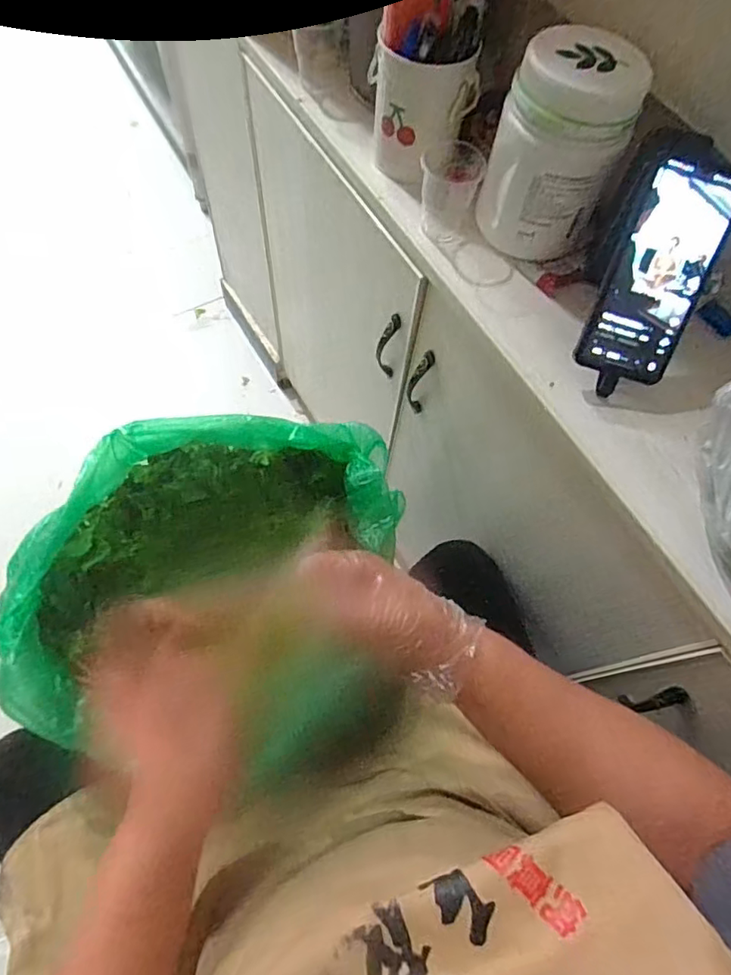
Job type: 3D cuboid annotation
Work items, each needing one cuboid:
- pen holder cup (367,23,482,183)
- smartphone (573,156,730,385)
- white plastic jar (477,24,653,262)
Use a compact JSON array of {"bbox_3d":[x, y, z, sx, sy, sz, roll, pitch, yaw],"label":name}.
[{"bbox_3d":[0.056,-0.371,0.554,0.083,0.099,0.084,1,66,-3],"label":"pen holder cup"},{"bbox_3d":[0.235,-0.169,0.455,0.075,0.161,0.013,21,23,6],"label":"smartphone"},{"bbox_3d":[0.164,-0.286,0.505,0.107,0.166,0.086,20,67,5],"label":"white plastic jar"}]

